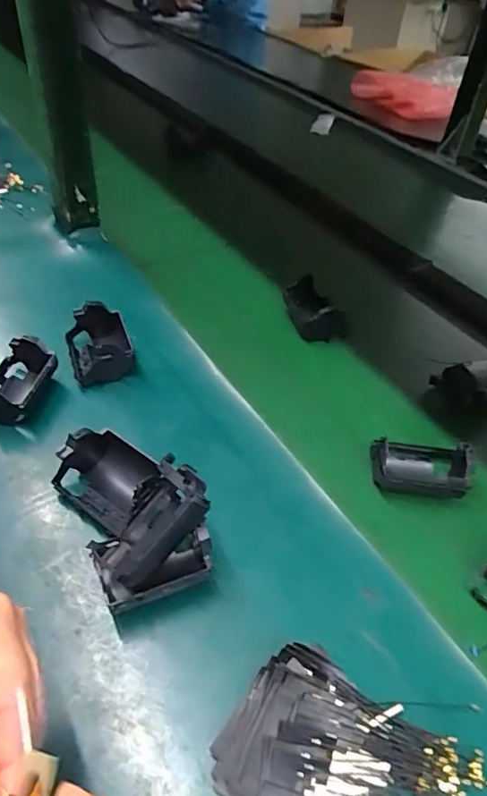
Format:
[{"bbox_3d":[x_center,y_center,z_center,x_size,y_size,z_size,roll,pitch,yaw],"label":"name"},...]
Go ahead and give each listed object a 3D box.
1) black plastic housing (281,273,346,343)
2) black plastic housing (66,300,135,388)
[{"bbox_3d":[0.073,-0.095,0.552,0.037,0.041,0.084,-12,47,-17],"label":"black plastic housing"},{"bbox_3d":[-0.129,-0.048,0.467,0.052,0.038,0.074,-13,47,-18],"label":"black plastic housing"}]

